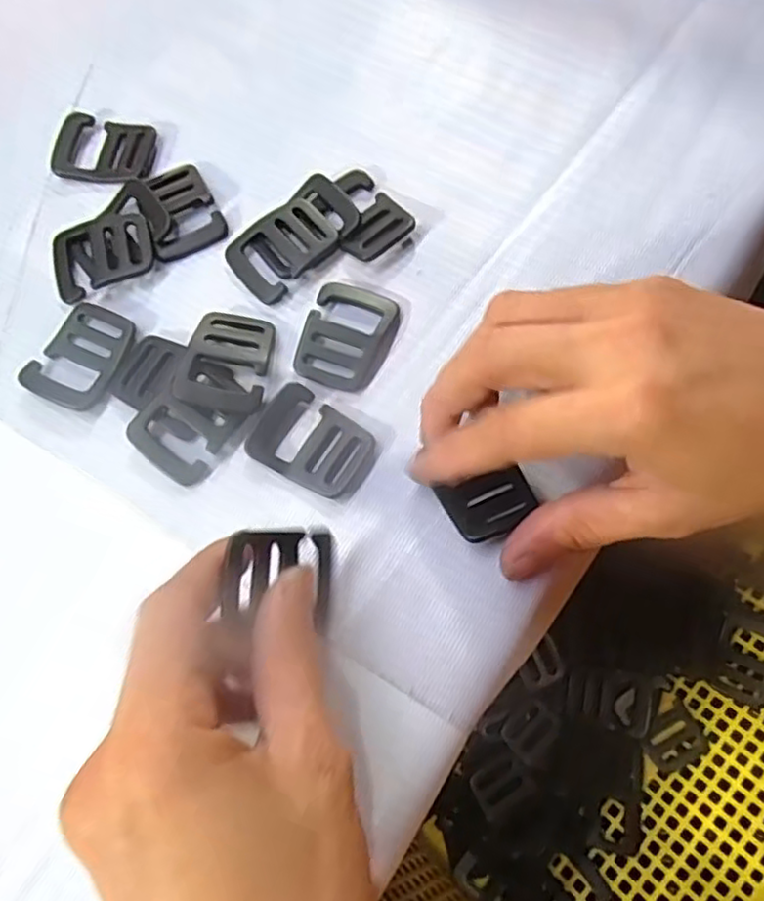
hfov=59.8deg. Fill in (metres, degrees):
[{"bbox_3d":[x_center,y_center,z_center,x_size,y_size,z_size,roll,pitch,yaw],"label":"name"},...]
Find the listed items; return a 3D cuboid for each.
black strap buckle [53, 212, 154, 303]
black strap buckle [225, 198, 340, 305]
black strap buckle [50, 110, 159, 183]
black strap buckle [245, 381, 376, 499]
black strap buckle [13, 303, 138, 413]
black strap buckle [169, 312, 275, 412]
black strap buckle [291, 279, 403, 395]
[{"bbox_3d":[-0.116,-0.080,0.275,0.043,0.008,0.031,-16,73,-3],"label":"black strap buckle"},{"bbox_3d":[-0.042,-0.085,0.273,0.032,0.008,0.044,39,78,13],"label":"black strap buckle"},{"bbox_3d":[-0.122,-0.134,0.294,0.041,0.006,0.033,5,73,4],"label":"black strap buckle"},{"bbox_3d":[-0.026,-0.003,0.247,0.044,0.005,0.032,34,77,12],"label":"black strap buckle"},{"bbox_3d":[-0.119,-0.037,0.262,0.031,0.006,0.043,23,75,9],"label":"black strap buckle"},{"bbox_3d":[-0.059,-0.036,0.255,0.032,0.012,0.041,10,73,5],"label":"black strap buckle"},{"bbox_3d":[-0.014,-0.045,0.260,0.033,0.005,0.042,19,74,8],"label":"black strap buckle"}]

